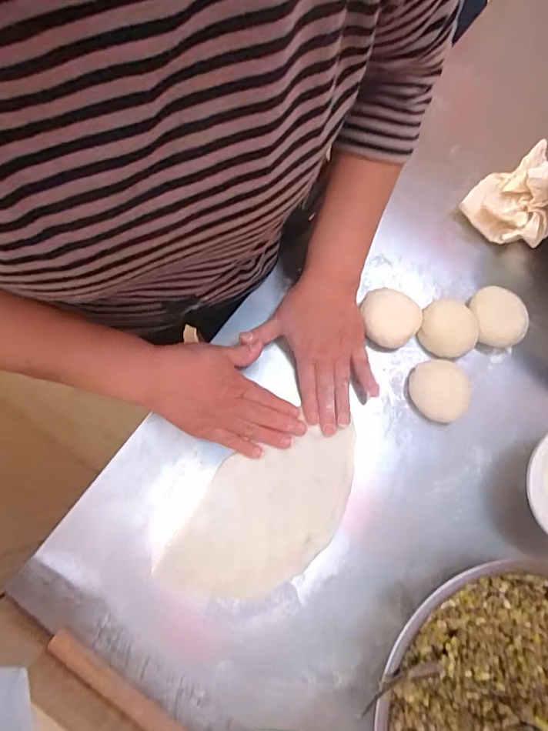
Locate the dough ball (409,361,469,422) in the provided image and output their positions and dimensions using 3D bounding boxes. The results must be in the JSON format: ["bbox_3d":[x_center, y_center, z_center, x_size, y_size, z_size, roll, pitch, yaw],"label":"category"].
[{"bbox_3d":[0.176,0.027,0.468,0.062,0.030,0.056,40,78,8],"label":"dough ball"}]

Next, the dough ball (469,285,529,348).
[{"bbox_3d":[0.253,-0.055,0.493,0.058,0.024,0.071,2,76,-1],"label":"dough ball"}]

